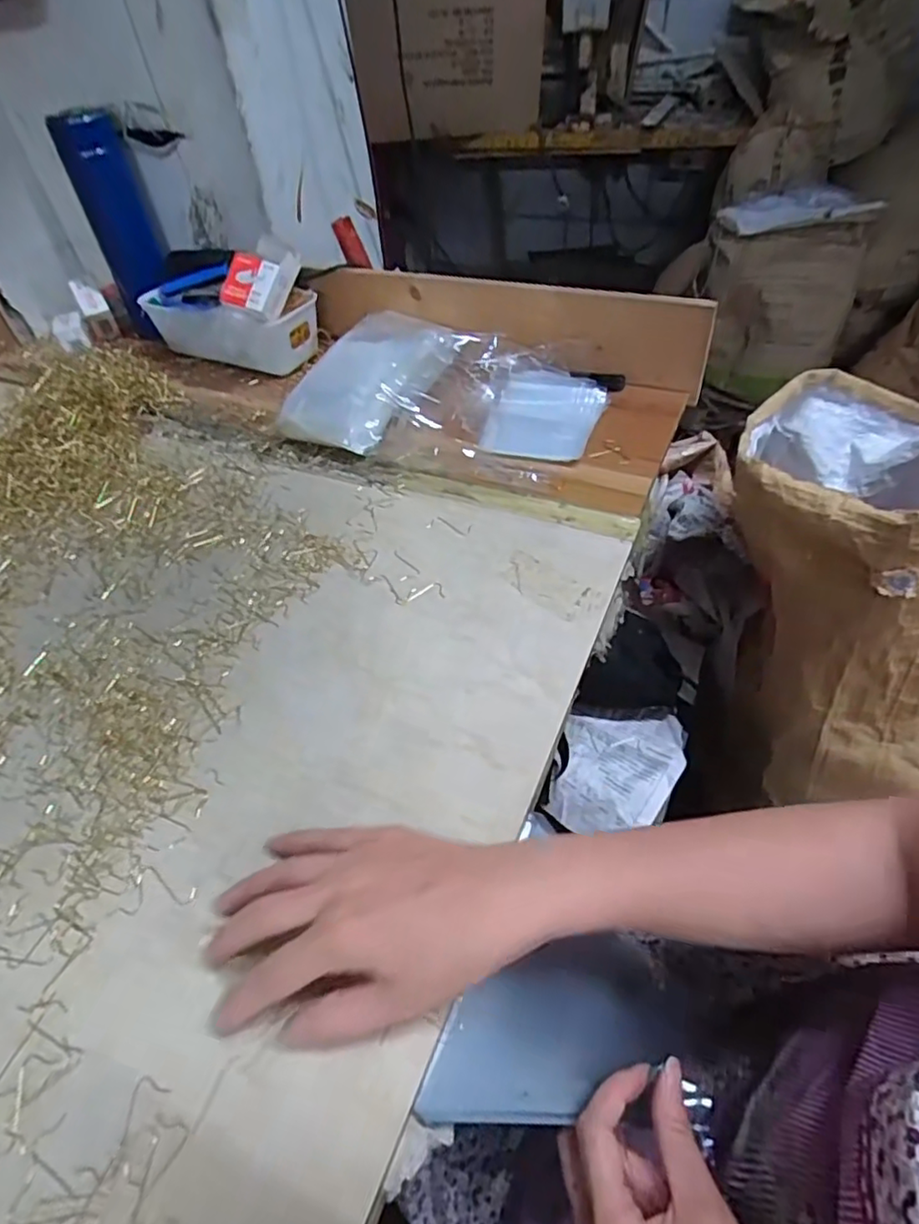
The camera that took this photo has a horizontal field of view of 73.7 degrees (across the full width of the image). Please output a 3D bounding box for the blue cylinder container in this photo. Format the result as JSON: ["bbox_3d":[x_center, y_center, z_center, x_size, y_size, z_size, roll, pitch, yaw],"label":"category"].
[{"bbox_3d":[-0.381,-0.437,0.700,0.074,0.212,0.056,-28,53,-17],"label":"blue cylinder container"}]

